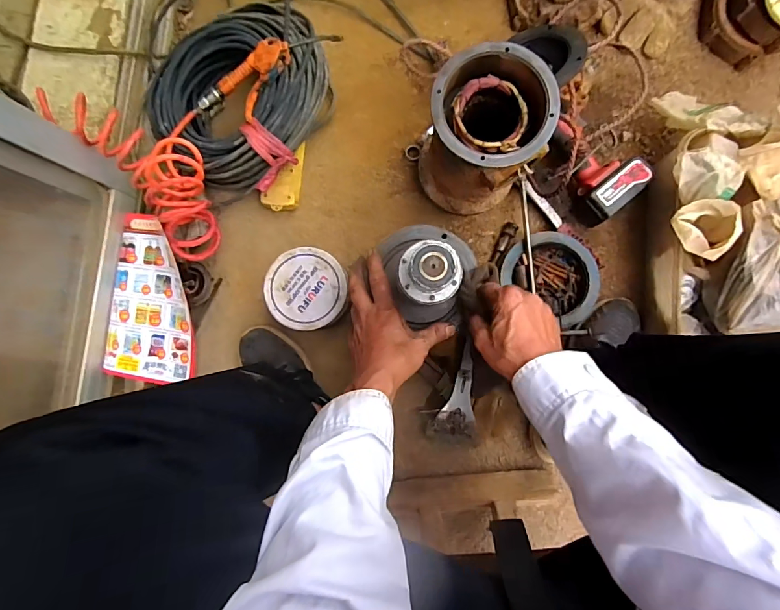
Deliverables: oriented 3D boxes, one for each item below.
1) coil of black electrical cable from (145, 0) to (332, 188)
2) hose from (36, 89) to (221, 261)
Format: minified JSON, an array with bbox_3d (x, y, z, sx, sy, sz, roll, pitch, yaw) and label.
[{"bbox_3d":[-0.223,-0.330,0.668,0.282,0.095,0.240,-42,88,-2],"label":"coil of black electrical cable"},{"bbox_3d":[-0.338,-0.215,0.653,0.150,0.124,0.285,-42,88,-2],"label":"hose"}]

